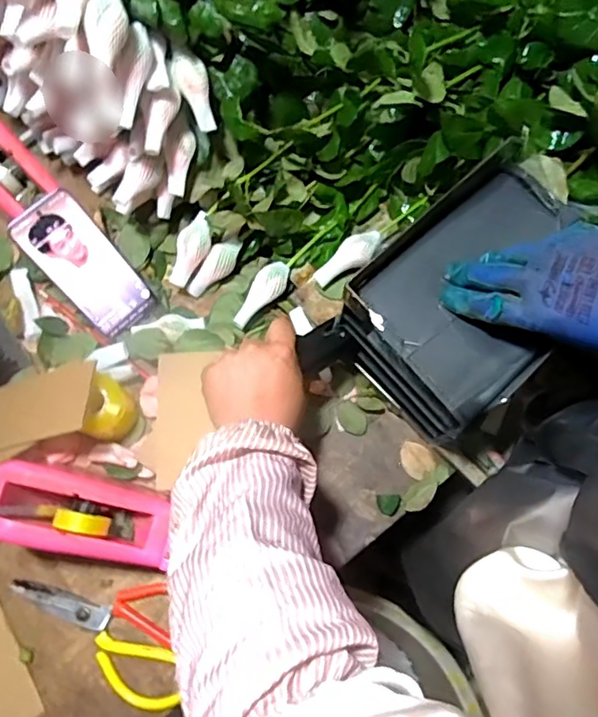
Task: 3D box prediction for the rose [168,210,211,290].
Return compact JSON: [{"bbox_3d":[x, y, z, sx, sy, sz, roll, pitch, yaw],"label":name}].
[{"bbox_3d":[-0.117,-0.119,0.608,0.030,0.027,0.082,27,107,8],"label":"rose"}]

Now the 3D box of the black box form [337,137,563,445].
[{"bbox_3d":[0.155,-0.062,0.487,0.242,0.061,0.158,-43,77,-11],"label":"black box form"}]

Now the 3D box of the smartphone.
[{"bbox_3d":[-0.221,-0.097,0.585,0.073,0.155,0.008,-45,34,-14],"label":"smartphone"}]

